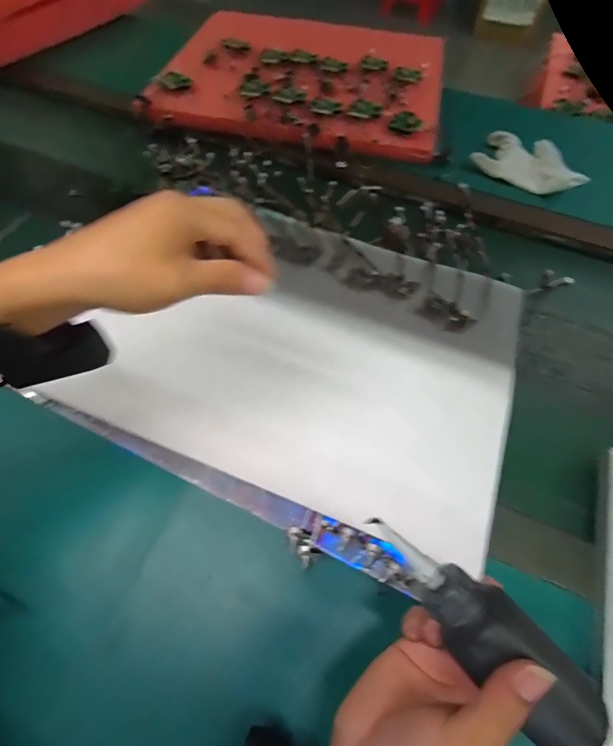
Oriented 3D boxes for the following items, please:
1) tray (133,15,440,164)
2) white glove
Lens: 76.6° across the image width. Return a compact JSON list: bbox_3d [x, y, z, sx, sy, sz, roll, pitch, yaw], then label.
[{"bbox_3d":[-0.008,-0.535,0.713,0.486,0.060,0.384,10,60,6],"label":"tray"},{"bbox_3d":[0.359,-0.340,0.626,0.170,0.029,0.119,18,62,8],"label":"white glove"}]

